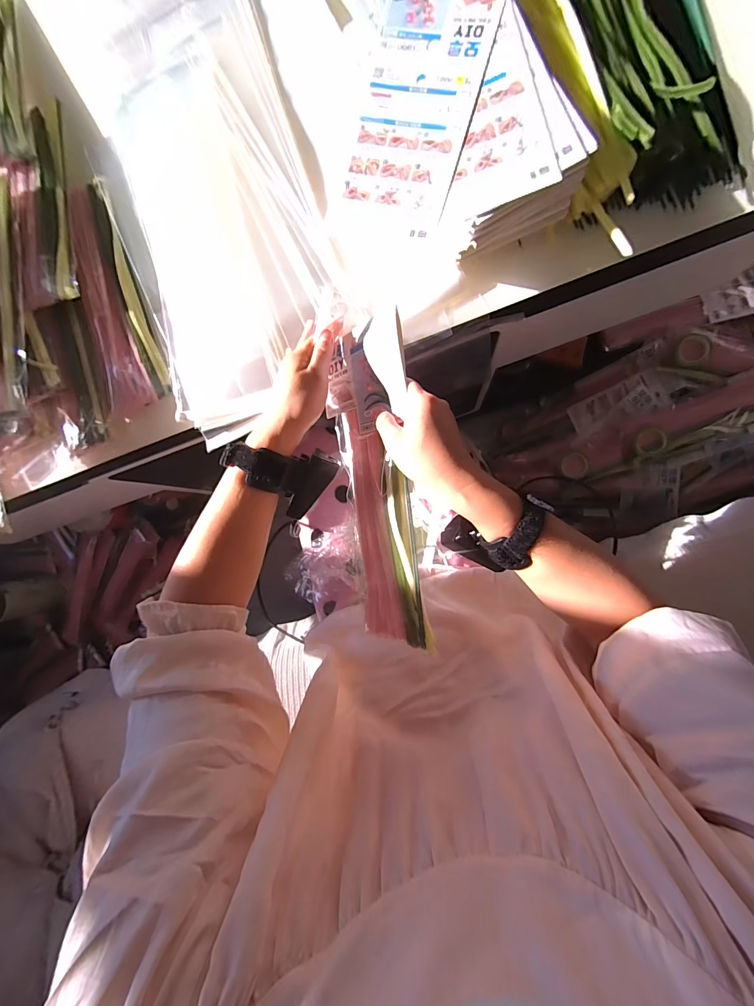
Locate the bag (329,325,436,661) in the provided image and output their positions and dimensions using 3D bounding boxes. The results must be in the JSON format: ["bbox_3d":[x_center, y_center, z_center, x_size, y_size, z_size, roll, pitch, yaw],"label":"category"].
[{"bbox_3d":[0.004,-0.015,0.368,0.083,0.028,0.303,-14,87,35],"label":"bag"}]

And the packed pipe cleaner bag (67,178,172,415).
[{"bbox_3d":[-0.326,-0.262,0.447,0.081,0.013,0.299,-20,85,8],"label":"packed pipe cleaner bag"}]

